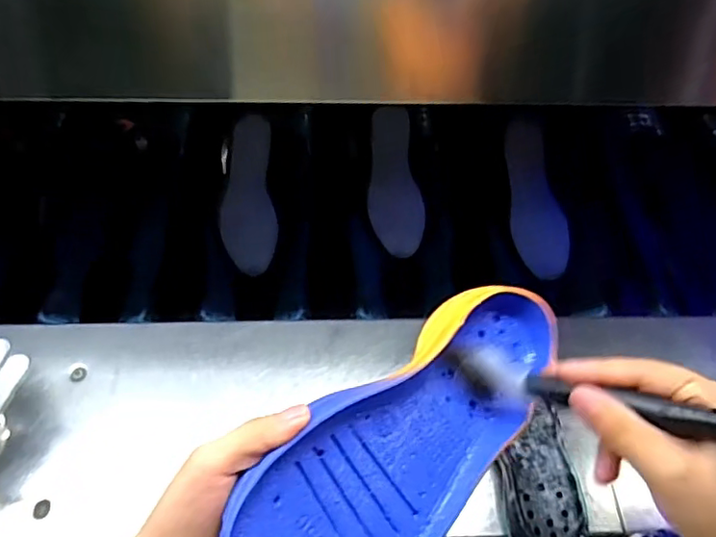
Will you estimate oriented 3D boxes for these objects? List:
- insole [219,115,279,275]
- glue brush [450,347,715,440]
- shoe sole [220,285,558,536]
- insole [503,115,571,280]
[{"bbox_3d":[-0.143,-0.098,0.774,0.070,0.006,0.210,-6,78,-1],"label":"insole"},{"bbox_3d":[0.127,0.063,0.302,0.166,0.030,0.026,4,41,44],"label":"glue brush"},{"bbox_3d":[0.033,0.088,0.323,0.241,0.035,0.088,-35,93,-36],"label":"shoe sole"},{"bbox_3d":[0.236,-0.097,0.800,0.066,0.007,0.219,-7,78,8],"label":"insole"}]

